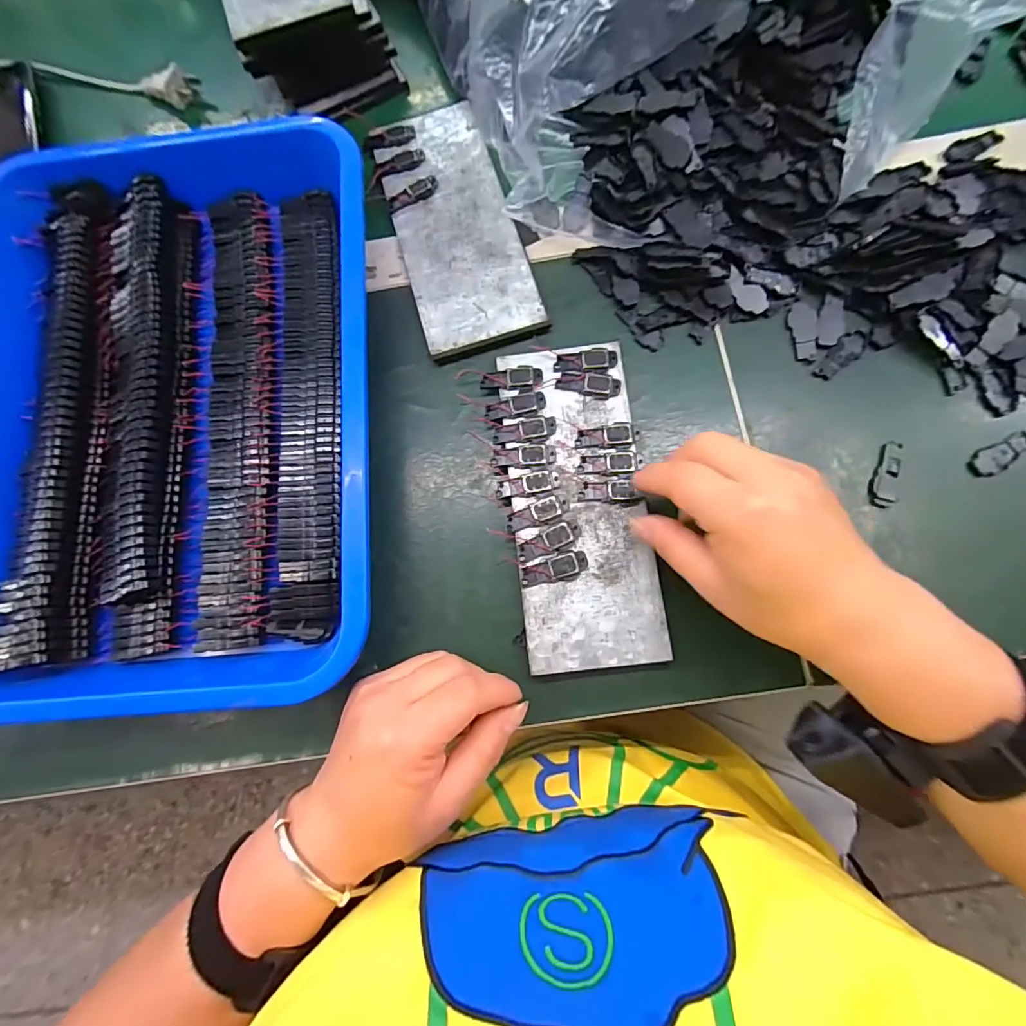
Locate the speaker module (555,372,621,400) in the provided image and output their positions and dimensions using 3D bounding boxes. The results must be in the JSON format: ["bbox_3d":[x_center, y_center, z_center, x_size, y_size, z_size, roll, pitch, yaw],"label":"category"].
[{"bbox_3d":[0.048,-0.081,0.307,0.039,0.005,0.015,12,80,6],"label":"speaker module"}]

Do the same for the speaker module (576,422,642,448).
[{"bbox_3d":[0.058,-0.047,0.300,0.038,0.005,0.016,-3,79,4],"label":"speaker module"}]

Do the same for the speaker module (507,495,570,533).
[{"bbox_3d":[0.014,0.000,0.290,0.038,0.006,0.013,-20,78,0],"label":"speaker module"}]

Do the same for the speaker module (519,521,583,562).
[{"bbox_3d":[0.022,0.016,0.287,0.038,0.004,0.015,-18,78,1],"label":"speaker module"}]

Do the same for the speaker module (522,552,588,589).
[{"bbox_3d":[0.024,0.033,0.283,0.039,0.004,0.014,-17,78,1],"label":"speaker module"}]

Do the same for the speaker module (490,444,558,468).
[{"bbox_3d":[0.006,-0.035,0.298,0.039,0.004,0.014,-2,79,4],"label":"speaker module"}]

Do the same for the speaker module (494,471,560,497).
[{"bbox_3d":[0.009,-0.018,0.295,0.038,0.004,0.012,-9,79,2],"label":"speaker module"}]

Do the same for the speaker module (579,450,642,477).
[{"bbox_3d":[0.059,-0.030,0.295,0.038,0.004,0.015,-3,79,4],"label":"speaker module"}]

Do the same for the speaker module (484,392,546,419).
[{"bbox_3d":[0.001,-0.067,0.307,0.038,0.004,0.012,-11,79,2],"label":"speaker module"}]

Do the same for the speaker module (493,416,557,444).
[{"bbox_3d":[0.007,-0.051,0.303,0.039,0.004,0.015,-10,79,2],"label":"speaker module"}]

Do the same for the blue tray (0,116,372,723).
[{"bbox_3d":[-0.216,-0.074,0.308,0.267,0.049,0.373,-5,79,3],"label":"blue tray"}]

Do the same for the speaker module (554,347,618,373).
[{"bbox_3d":[0.046,-0.096,0.312,0.039,0.007,0.015,-2,79,4],"label":"speaker module"}]

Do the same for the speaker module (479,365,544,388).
[{"bbox_3d":[-0.001,-0.086,0.311,0.039,0.005,0.013,-4,79,3],"label":"speaker module"}]

